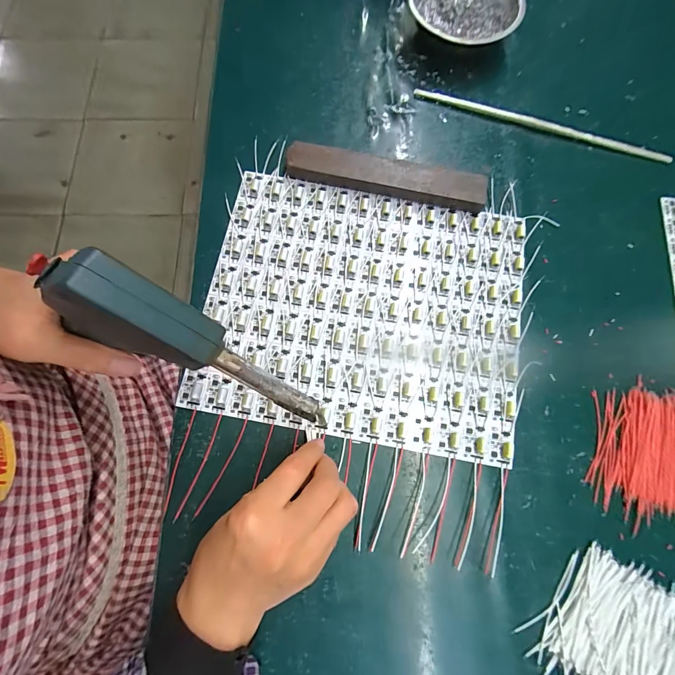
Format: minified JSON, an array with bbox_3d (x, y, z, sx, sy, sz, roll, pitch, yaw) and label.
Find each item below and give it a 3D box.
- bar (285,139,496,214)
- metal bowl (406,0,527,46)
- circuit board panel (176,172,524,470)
[{"bbox_3d":[0.049,-0.164,0.342,0.198,0.019,0.037,12,76,2],"label":"bar"},{"bbox_3d":[0.144,-0.380,0.393,0.123,0.047,0.123,0,76,-1],"label":"metal bowl"},{"bbox_3d":[0.023,-0.029,0.315,0.287,0.008,0.236,11,76,2],"label":"circuit board panel"}]

